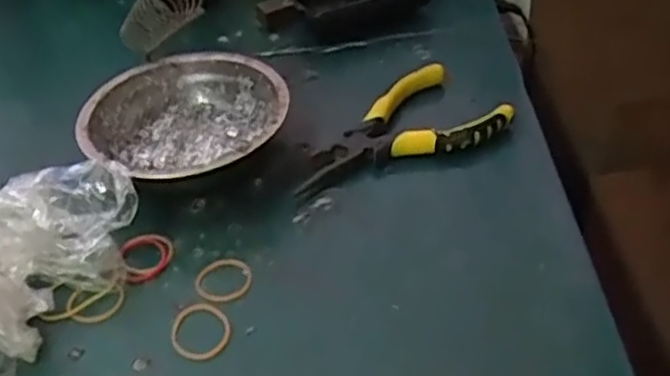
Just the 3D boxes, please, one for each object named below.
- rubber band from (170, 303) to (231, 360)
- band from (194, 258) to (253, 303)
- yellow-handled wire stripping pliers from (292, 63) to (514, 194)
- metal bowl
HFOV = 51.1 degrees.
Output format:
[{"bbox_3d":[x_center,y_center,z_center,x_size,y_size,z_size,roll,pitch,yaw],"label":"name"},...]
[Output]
[{"bbox_3d":[-0.068,0.071,0.353,0.030,0.004,0.034,-1,41,3],"label":"rubber band"},{"bbox_3d":[-0.060,0.049,0.378,0.029,0.004,0.030,-2,41,2],"label":"band"},{"bbox_3d":[0.038,-0.034,0.448,0.136,0.022,0.075,-25,45,-22],"label":"yellow-handled wire stripping pliers"},{"bbox_3d":[-0.093,-0.035,0.443,0.128,0.043,0.115,-6,41,-3],"label":"metal bowl"}]

